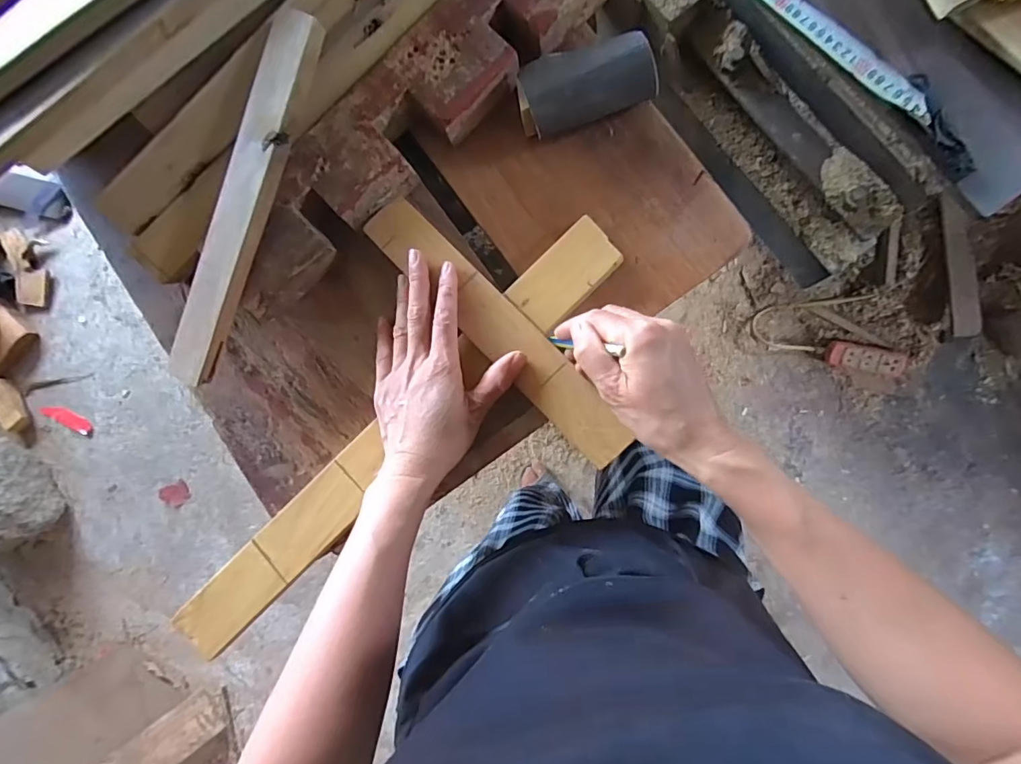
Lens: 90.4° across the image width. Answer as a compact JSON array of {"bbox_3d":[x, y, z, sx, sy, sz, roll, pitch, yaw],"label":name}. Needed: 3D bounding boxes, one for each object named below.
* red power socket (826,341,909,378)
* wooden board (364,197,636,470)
[{"bbox_3d":[0.816,-0.053,1.156,0.178,0.044,0.062,13,89,7],"label":"red power socket"},{"bbox_3d":[-0.010,-0.044,0.405,0.044,0.009,0.269,-44,84,1],"label":"wooden board"}]

